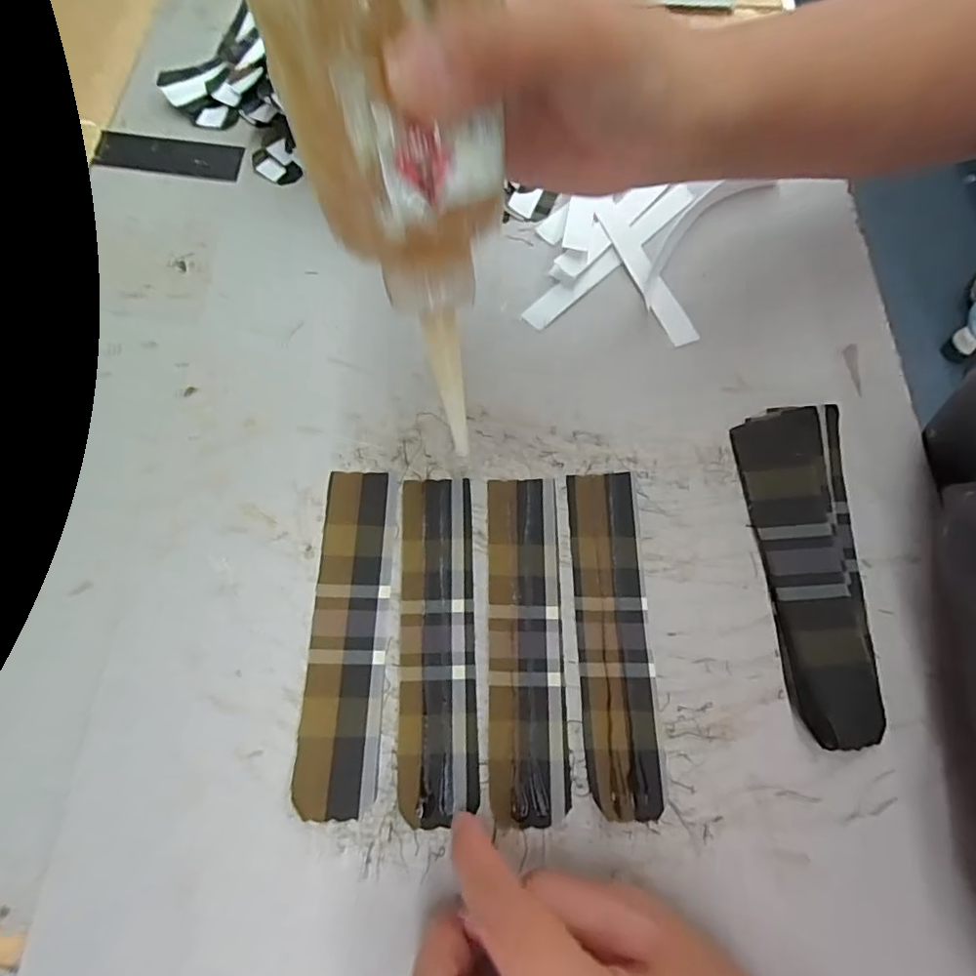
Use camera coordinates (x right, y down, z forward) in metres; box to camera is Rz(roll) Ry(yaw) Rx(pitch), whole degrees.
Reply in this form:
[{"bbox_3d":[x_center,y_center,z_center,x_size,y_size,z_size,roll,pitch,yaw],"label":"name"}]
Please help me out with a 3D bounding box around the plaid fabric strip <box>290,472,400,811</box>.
[{"bbox_3d":[-0.059,0.058,0.234,0.032,0.004,0.140,1,68,-1],"label":"plaid fabric strip"}]

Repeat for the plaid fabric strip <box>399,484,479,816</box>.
[{"bbox_3d":[-0.022,0.062,0.236,0.031,0.004,0.139,-1,68,-2],"label":"plaid fabric strip"}]

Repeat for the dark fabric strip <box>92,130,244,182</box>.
[{"bbox_3d":[-0.196,-0.206,0.339,0.089,0.004,0.033,6,68,1],"label":"dark fabric strip"}]

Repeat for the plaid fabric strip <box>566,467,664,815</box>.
[{"bbox_3d":[0.054,0.060,0.237,0.031,0.006,0.140,0,68,-2],"label":"plaid fabric strip"}]

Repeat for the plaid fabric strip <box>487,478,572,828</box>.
[{"bbox_3d":[0.016,0.062,0.236,0.031,0.004,0.141,0,68,-2],"label":"plaid fabric strip"}]

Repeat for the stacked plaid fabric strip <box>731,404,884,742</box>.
[{"bbox_3d":[0.144,0.031,0.245,0.047,0.011,0.149,2,68,-1],"label":"stacked plaid fabric strip"}]

